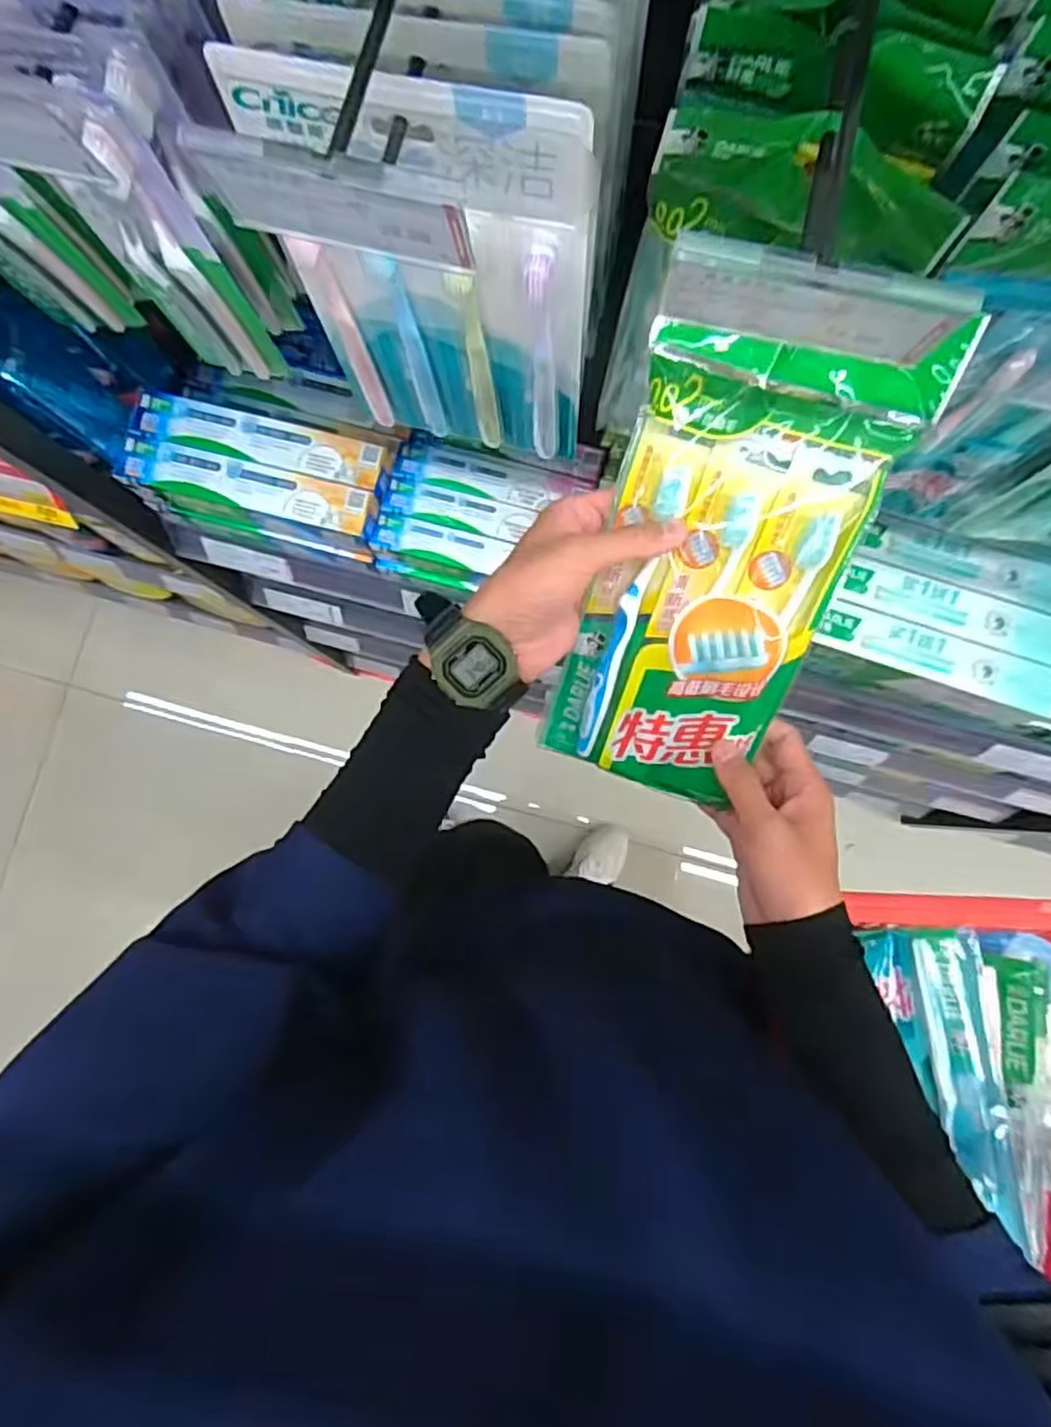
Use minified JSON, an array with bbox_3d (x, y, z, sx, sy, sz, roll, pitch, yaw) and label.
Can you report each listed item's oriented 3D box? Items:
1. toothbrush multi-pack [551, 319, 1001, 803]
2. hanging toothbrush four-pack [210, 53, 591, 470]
[{"bbox_3d":[0.097,-0.073,0.385,0.132,0.021,0.267,24,121,4],"label":"toothbrush multi-pack"},{"bbox_3d":[-0.046,-0.227,0.398,0.160,0.238,0.027,15,84,4],"label":"hanging toothbrush four-pack"}]

